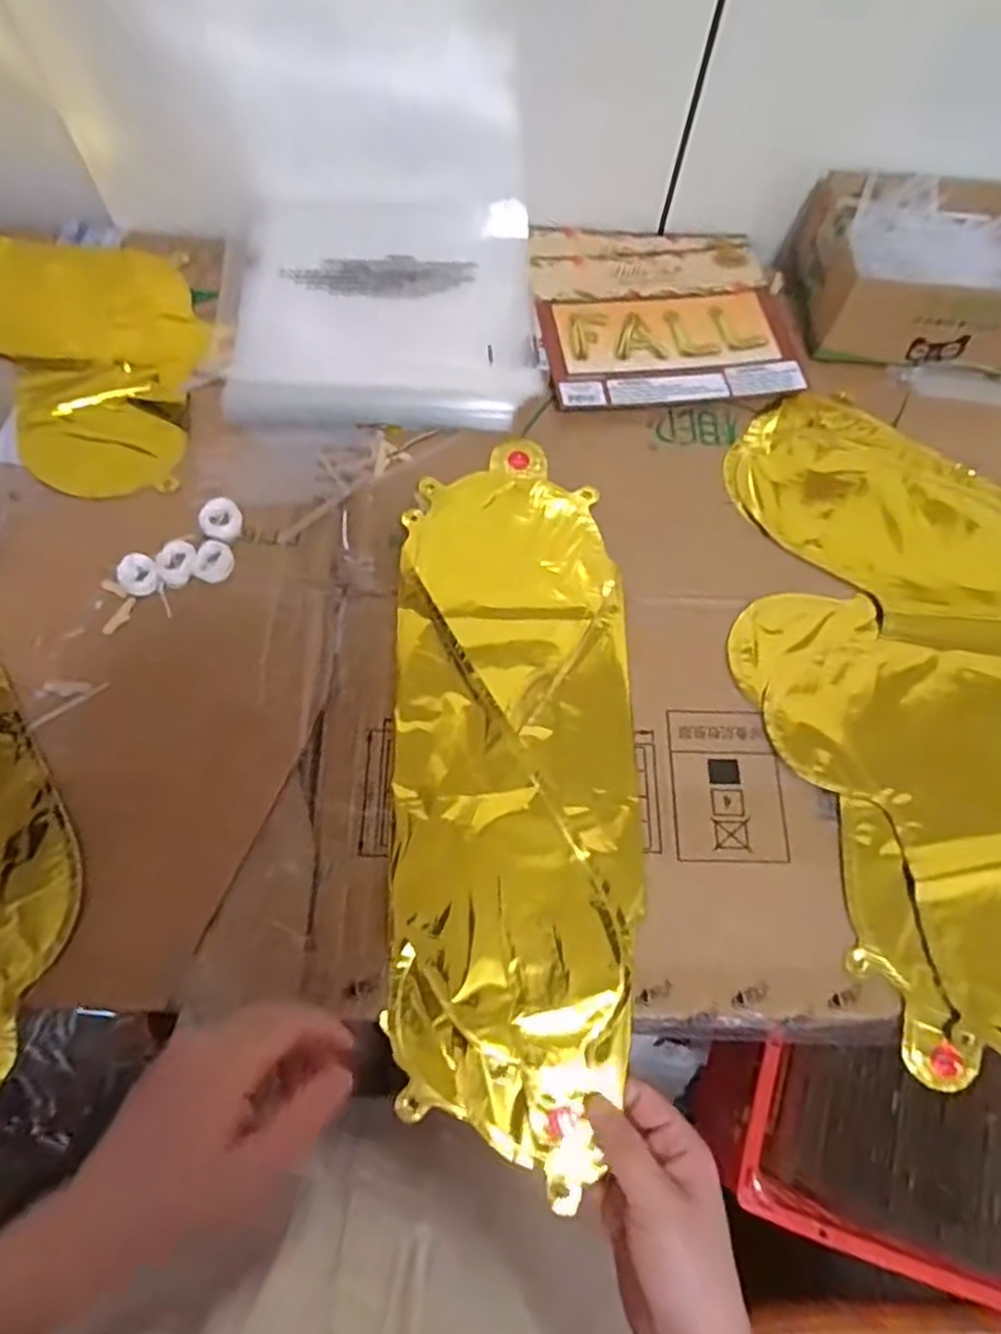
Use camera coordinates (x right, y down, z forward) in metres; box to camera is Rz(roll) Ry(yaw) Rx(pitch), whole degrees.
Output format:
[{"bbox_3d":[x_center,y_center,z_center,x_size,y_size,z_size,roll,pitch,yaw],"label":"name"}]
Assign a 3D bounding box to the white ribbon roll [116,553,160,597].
[{"bbox_3d":[-0.229,-0.058,0.437,0.025,0.007,0.026,1,68,-3],"label":"white ribbon roll"}]

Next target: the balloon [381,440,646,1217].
[{"bbox_3d":[0.009,0.052,0.412,0.139,0.014,0.408,0,69,-3],"label":"balloon"}]

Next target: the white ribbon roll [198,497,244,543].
[{"bbox_3d":[-0.184,-0.097,0.456,0.027,0.009,0.030,-29,72,-14],"label":"white ribbon roll"}]

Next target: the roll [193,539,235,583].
[{"bbox_3d":[-0.183,-0.068,0.441,0.022,0.004,0.027,11,68,2],"label":"roll"}]

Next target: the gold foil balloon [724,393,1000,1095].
[{"bbox_3d":[0.259,0.015,0.428,0.211,0.016,0.440,7,67,0],"label":"gold foil balloon"}]

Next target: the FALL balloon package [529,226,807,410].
[{"bbox_3d":[0.126,-0.287,0.552,0.193,0.010,0.194,-6,68,-6],"label":"FALL balloon package"}]

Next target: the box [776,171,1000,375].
[{"bbox_3d":[0.336,-0.308,0.538,0.189,0.068,0.131,6,67,-1],"label":"box"}]

